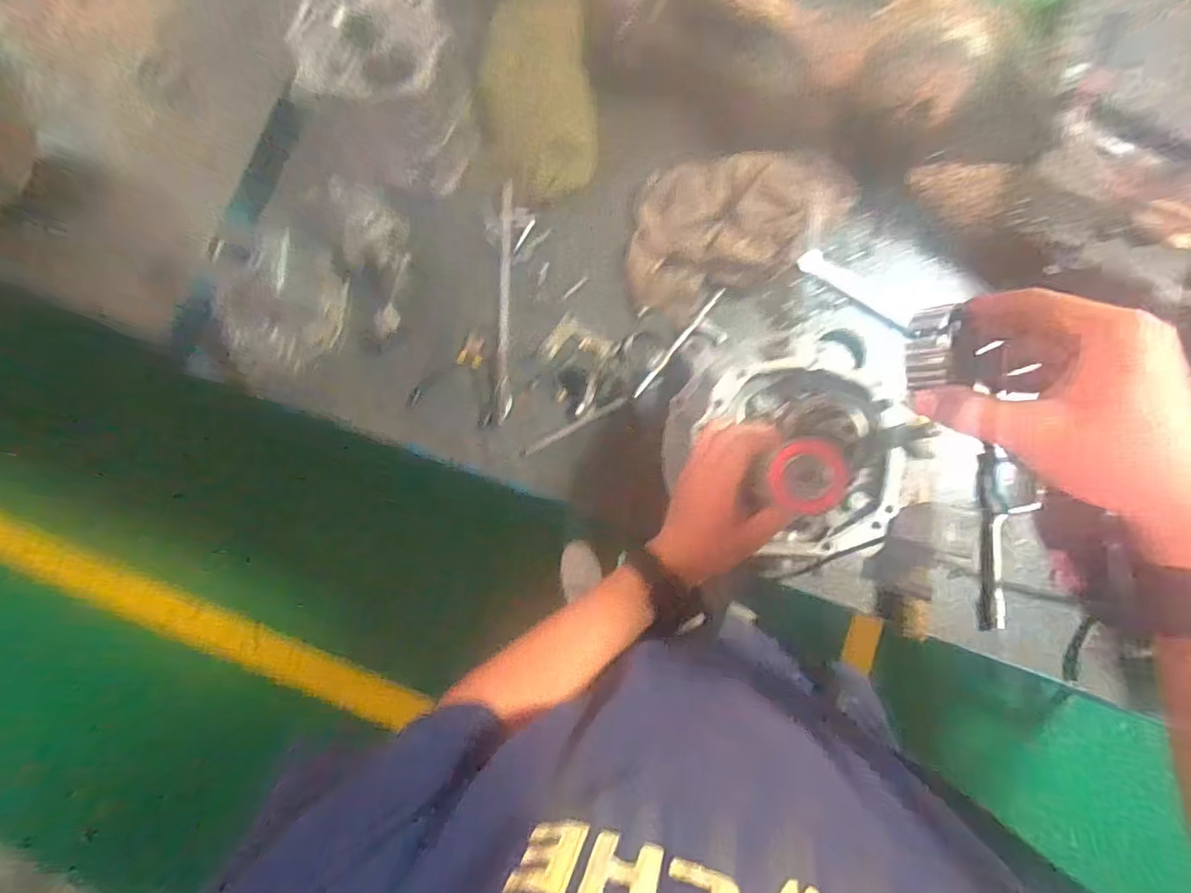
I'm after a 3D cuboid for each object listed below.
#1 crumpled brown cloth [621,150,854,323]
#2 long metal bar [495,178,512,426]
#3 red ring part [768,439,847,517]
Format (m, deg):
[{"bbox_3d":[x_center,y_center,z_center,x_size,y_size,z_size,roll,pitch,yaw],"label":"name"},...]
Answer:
[{"bbox_3d":[0.216,-0.316,0.781,0.310,0.064,0.251,10,83,0],"label":"crumpled brown cloth"},{"bbox_3d":[-0.136,-0.217,0.785,0.021,0.021,0.362,0,83,-1],"label":"long metal bar"},{"bbox_3d":[0.141,0.020,0.347,0.050,0.006,0.049,0,83,-1],"label":"red ring part"}]

